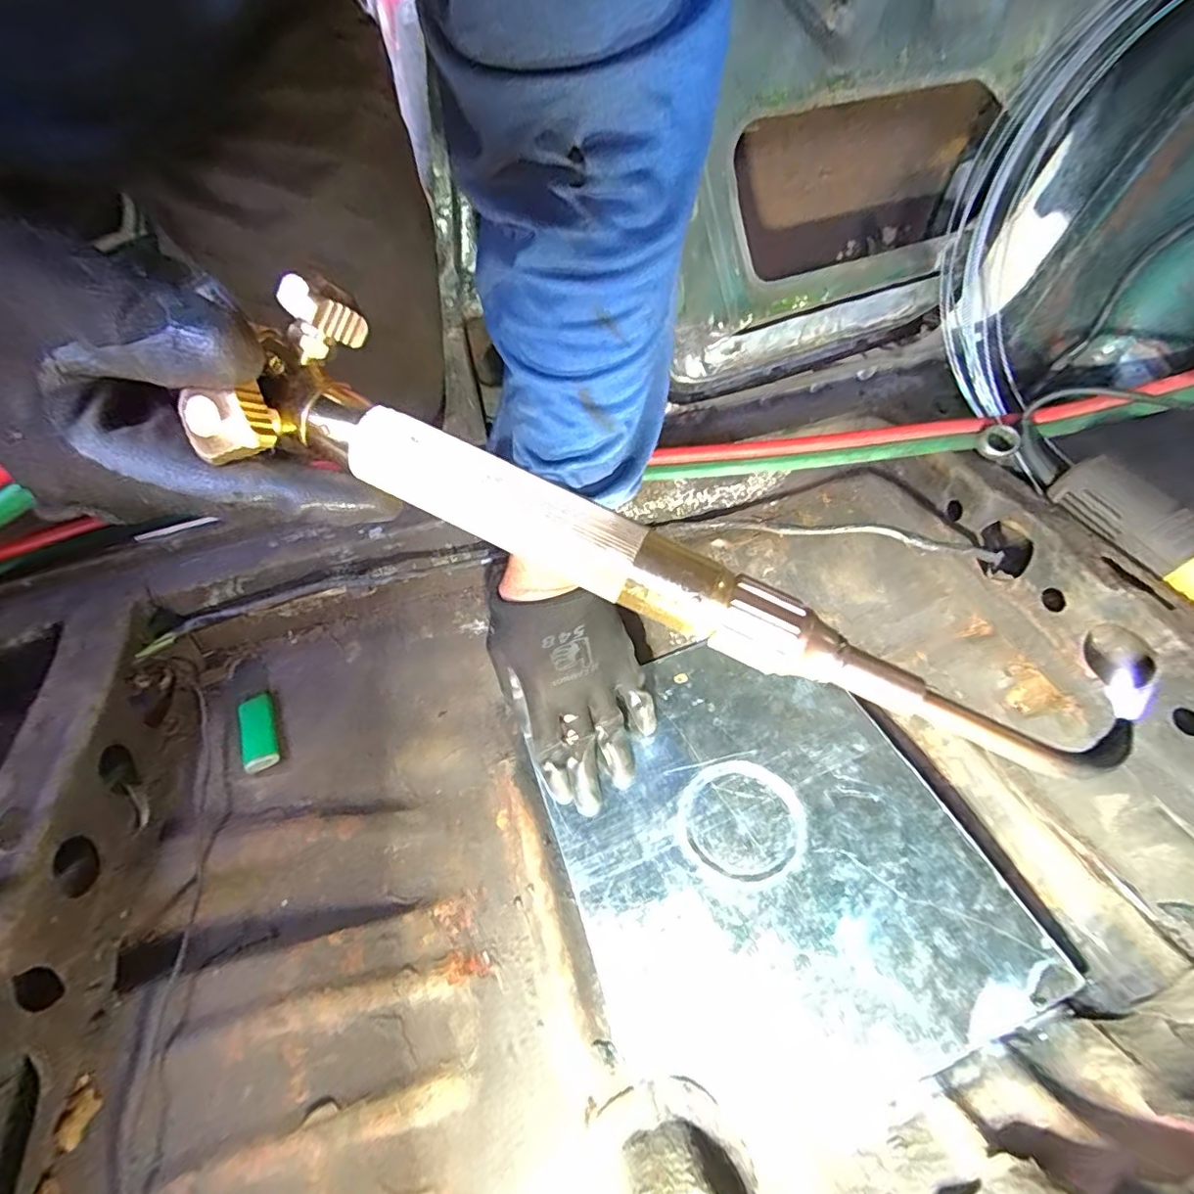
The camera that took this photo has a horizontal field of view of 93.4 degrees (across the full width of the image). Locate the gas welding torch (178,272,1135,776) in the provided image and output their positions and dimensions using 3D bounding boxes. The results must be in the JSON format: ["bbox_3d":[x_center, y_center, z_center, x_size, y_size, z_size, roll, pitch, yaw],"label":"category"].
[{"bbox_3d":[0.016,-0.008,0.173,0.289,0.044,0.048,26,47,3],"label":"gas welding torch"}]

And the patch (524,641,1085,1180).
[{"bbox_3d":[0.111,0.174,0.411,0.262,0.006,0.303,-22,50,-8],"label":"patch"}]

